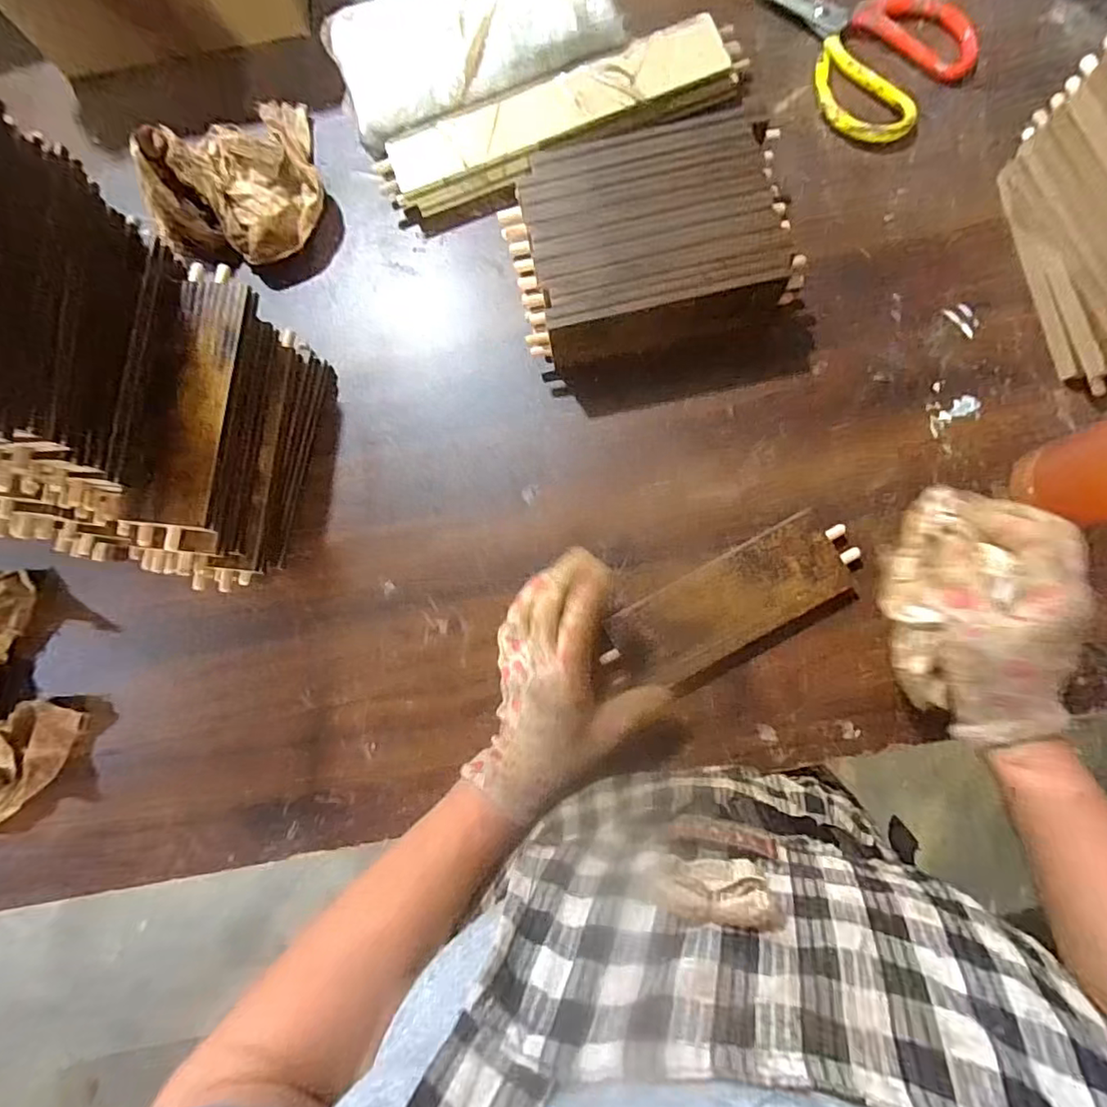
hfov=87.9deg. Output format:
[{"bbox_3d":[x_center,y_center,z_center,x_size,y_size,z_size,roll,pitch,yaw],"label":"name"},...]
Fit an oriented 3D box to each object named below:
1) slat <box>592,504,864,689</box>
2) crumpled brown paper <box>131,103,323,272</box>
[{"bbox_3d":[0.130,0.035,0.425,0.188,0.009,0.064,-29,82,1],"label":"slat"},{"bbox_3d":[-0.264,-0.328,0.486,0.130,0.070,0.155,4,84,5],"label":"crumpled brown paper"}]

